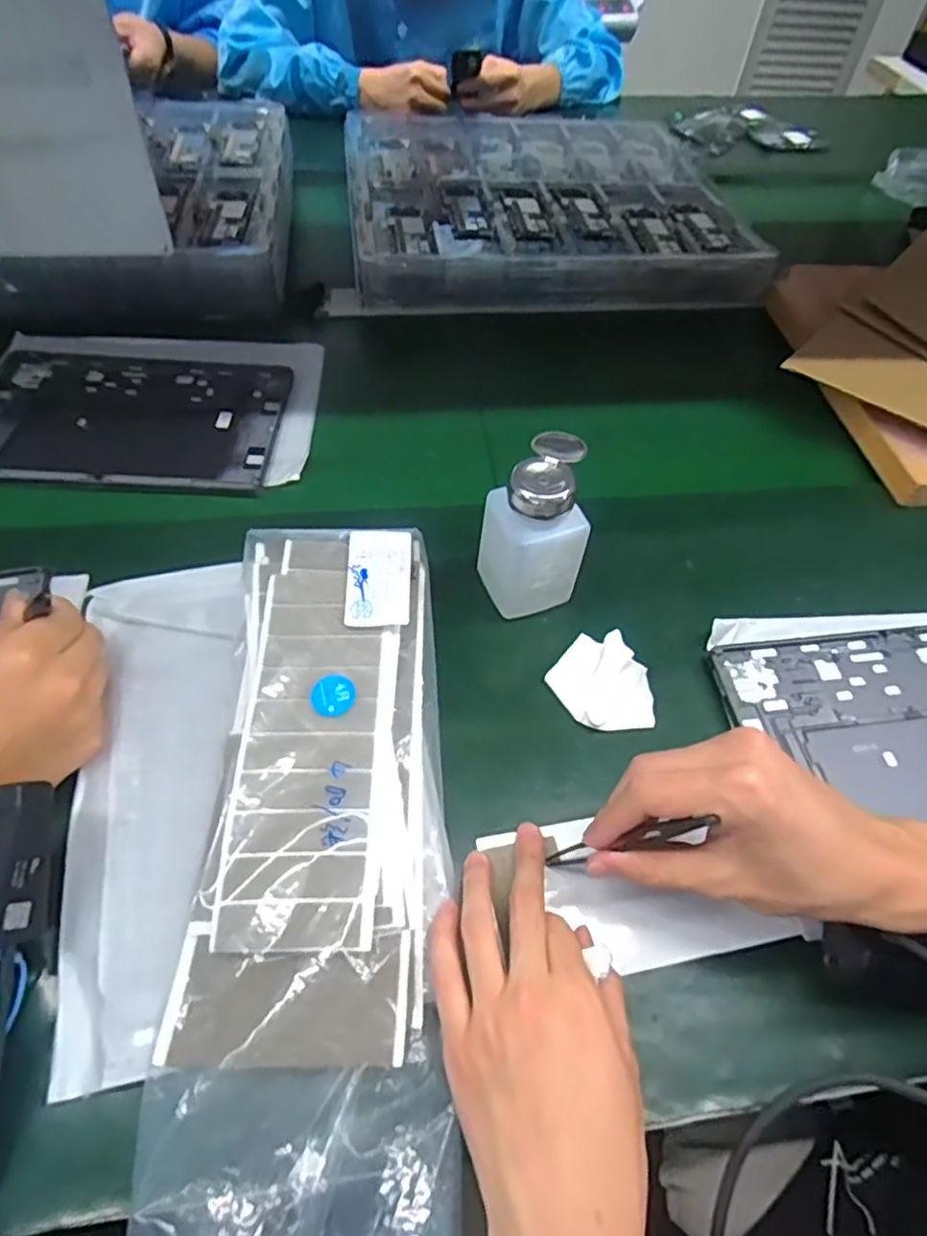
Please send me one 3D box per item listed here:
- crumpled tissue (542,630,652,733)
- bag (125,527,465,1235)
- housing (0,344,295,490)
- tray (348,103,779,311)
[{"bbox_3d":[0.093,0.042,0.425,0.064,0.007,0.070,-30,62,-23],"label":"crumpled tissue"},{"bbox_3d":[-0.077,0.109,0.344,0.132,0.038,0.381,-1,55,-6],"label":"bag"},{"bbox_3d":[-0.288,-0.174,0.561,0.253,0.008,0.171,4,54,-2],"label":"housing"},{"bbox_3d":[0.088,-0.514,0.794,0.450,0.042,0.433,-6,55,-9],"label":"tray"}]

